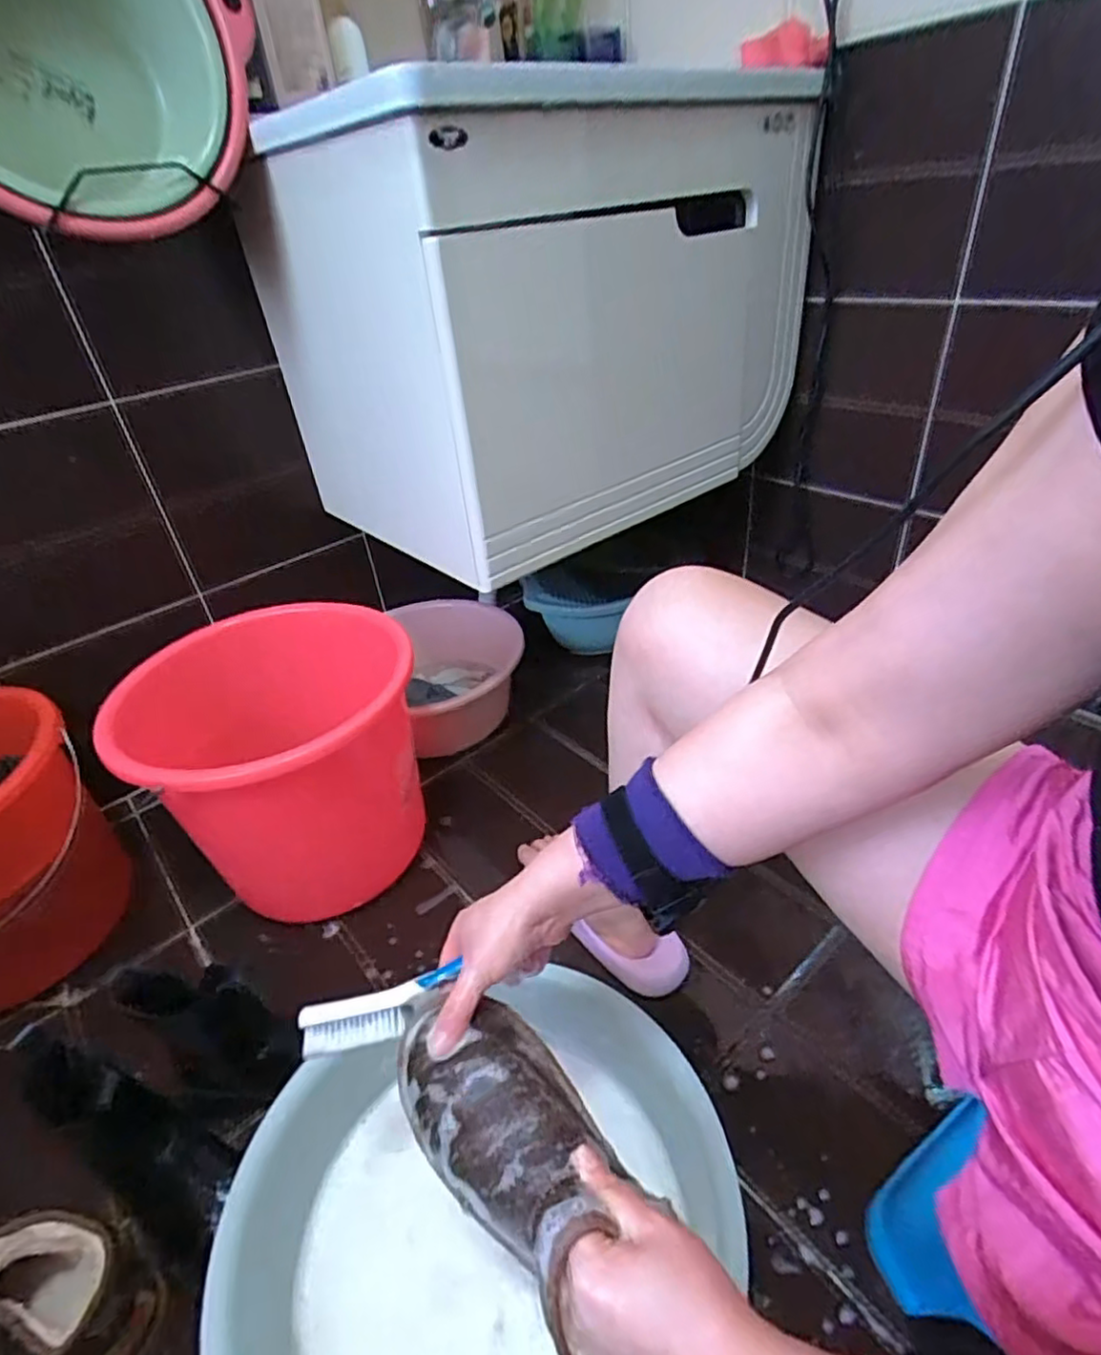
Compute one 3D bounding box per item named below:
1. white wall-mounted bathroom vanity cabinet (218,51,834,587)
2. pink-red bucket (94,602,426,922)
[{"bbox_3d":[0.014,-0.513,0.987,0.670,0.508,0.395,-29,40,-29],"label":"white wall-mounted bathroom vanity cabinet"},{"bbox_3d":[-0.331,0.119,0.885,0.334,0.321,0.309,-5,35,3],"label":"pink-red bucket"}]

